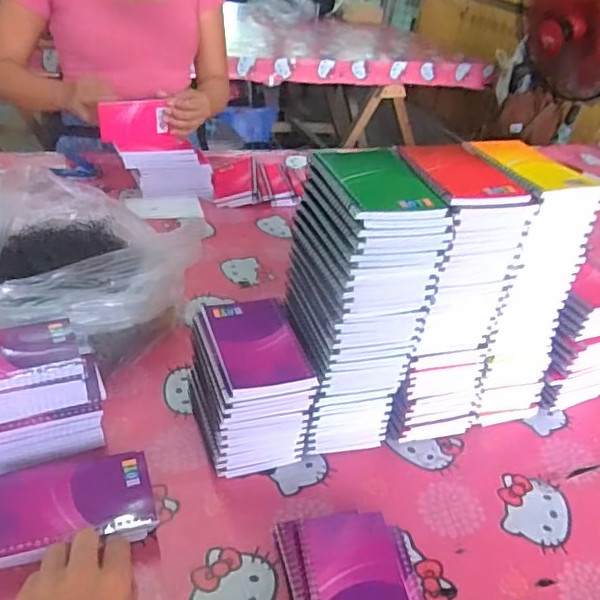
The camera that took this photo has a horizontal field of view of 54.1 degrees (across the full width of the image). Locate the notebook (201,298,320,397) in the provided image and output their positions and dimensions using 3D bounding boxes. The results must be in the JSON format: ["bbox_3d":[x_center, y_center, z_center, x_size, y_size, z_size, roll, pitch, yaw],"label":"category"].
[{"bbox_3d":[-0.043,0.041,0.575,0.083,0.013,0.130,-6,37,-20],"label":"notebook"}]

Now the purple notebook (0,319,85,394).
[{"bbox_3d":[-0.276,0.051,0.546,0.128,0.016,0.087,-9,38,-24],"label":"purple notebook"}]

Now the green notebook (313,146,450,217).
[{"bbox_3d":[0.068,-0.108,0.529,0.088,0.015,0.141,-3,36,-17],"label":"green notebook"}]

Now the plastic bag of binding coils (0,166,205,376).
[{"bbox_3d":[-0.283,-0.029,0.699,0.239,0.156,0.253,21,36,18],"label":"plastic bag of binding coils"}]

